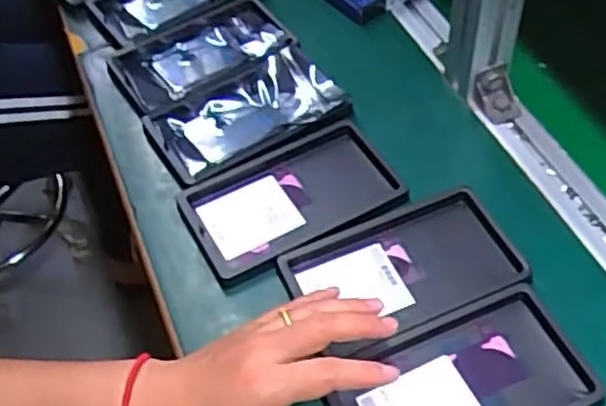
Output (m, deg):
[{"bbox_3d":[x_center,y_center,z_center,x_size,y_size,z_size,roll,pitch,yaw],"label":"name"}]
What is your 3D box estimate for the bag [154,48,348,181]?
[{"bbox_3d":[-0.045,-0.082,0.630,0.147,0.017,0.089,-23,54,-16],"label":"bag"}]

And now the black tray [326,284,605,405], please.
[{"bbox_3d":[0.098,0.118,0.470,0.159,0.020,0.093,-19,53,-13],"label":"black tray"}]

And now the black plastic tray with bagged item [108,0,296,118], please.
[{"bbox_3d":[-0.094,-0.140,0.687,0.163,0.021,0.099,-28,56,-19],"label":"black plastic tray with bagged item"}]

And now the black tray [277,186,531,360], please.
[{"bbox_3d":[0.074,0.045,0.523,0.157,0.012,0.098,-22,54,-15],"label":"black tray"}]

